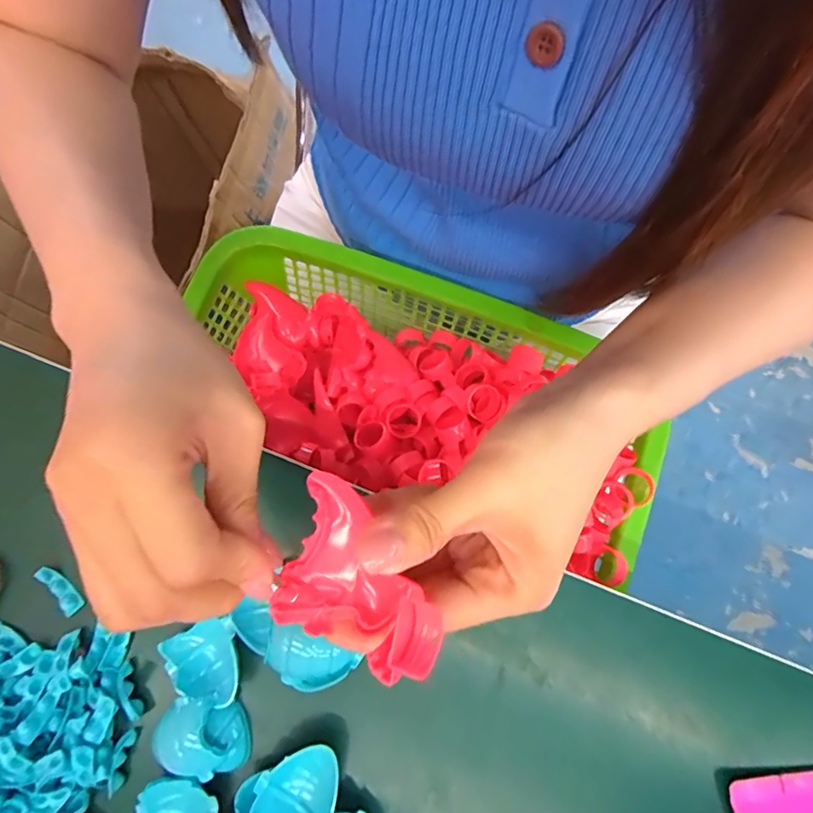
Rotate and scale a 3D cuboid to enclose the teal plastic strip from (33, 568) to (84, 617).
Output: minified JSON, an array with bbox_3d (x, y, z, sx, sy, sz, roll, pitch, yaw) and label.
[{"bbox_3d":[-0.189,0.100,0.277,0.029,0.004,0.010,50,53,0],"label":"teal plastic strip"}]

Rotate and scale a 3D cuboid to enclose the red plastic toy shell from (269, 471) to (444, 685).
[{"bbox_3d":[-0.016,0.060,0.186,0.060,0.035,0.056,16,80,4],"label":"red plastic toy shell"}]

